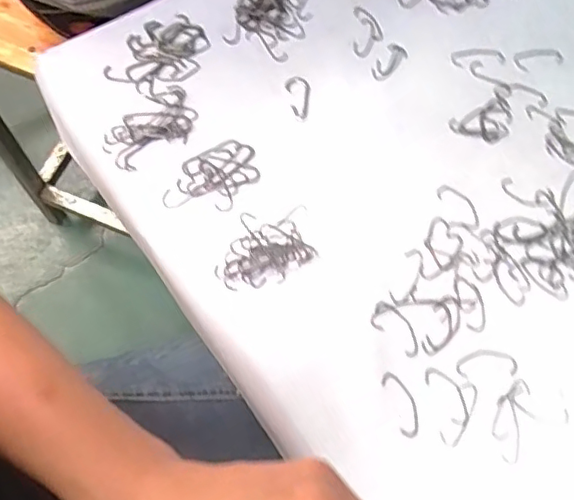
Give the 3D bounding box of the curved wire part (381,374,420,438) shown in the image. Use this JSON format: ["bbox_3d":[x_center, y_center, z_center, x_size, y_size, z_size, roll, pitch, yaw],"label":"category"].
[{"bbox_3d":[0.072,0.095,0.349,0.015,0.004,0.041,-17,70,-8],"label":"curved wire part"}]

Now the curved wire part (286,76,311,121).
[{"bbox_3d":[0.008,-0.116,0.425,0.018,0.004,0.037,6,69,1],"label":"curved wire part"}]

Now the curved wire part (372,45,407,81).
[{"bbox_3d":[0.080,-0.146,0.440,0.017,0.004,0.039,36,72,12],"label":"curved wire part"}]

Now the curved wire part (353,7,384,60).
[{"bbox_3d":[0.065,-0.174,0.451,0.024,0.004,0.050,4,69,0],"label":"curved wire part"}]

